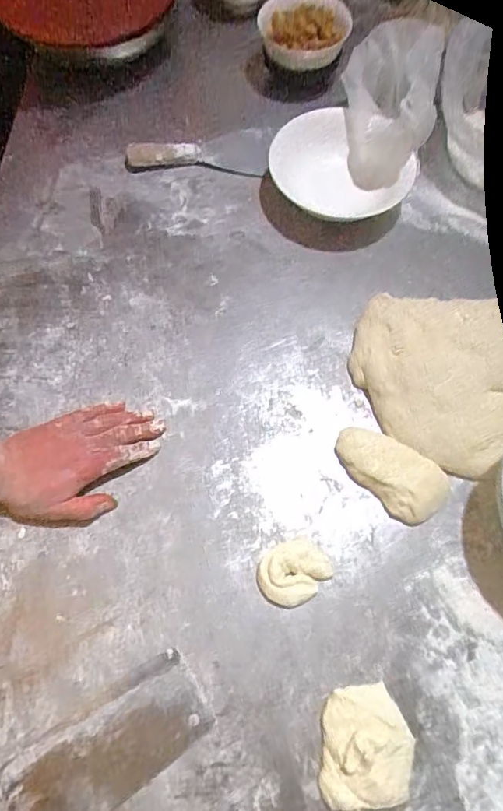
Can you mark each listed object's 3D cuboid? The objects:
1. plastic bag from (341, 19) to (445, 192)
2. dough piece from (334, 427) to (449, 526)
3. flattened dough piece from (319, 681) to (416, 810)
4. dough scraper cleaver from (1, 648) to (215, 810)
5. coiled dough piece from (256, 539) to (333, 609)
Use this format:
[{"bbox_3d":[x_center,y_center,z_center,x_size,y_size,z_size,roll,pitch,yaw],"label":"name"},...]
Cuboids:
[{"bbox_3d":[0.164,-0.363,0.591,0.117,0.147,0.143,16,70,5],"label":"plastic bag"},{"bbox_3d":[0.142,0.067,0.504,0.118,0.028,0.062,40,74,13],"label":"dough piece"},{"bbox_3d":[0.098,0.295,0.412,0.073,0.018,0.104,6,69,2],"label":"flattened dough piece"},{"bbox_3d":[-0.154,0.314,0.403,0.251,0.022,0.077,-33,73,-12],"label":"dough scraper cleaver"},{"bbox_3d":[0.040,0.161,0.473,0.056,0.017,0.066,41,74,14],"label":"coiled dough piece"}]

